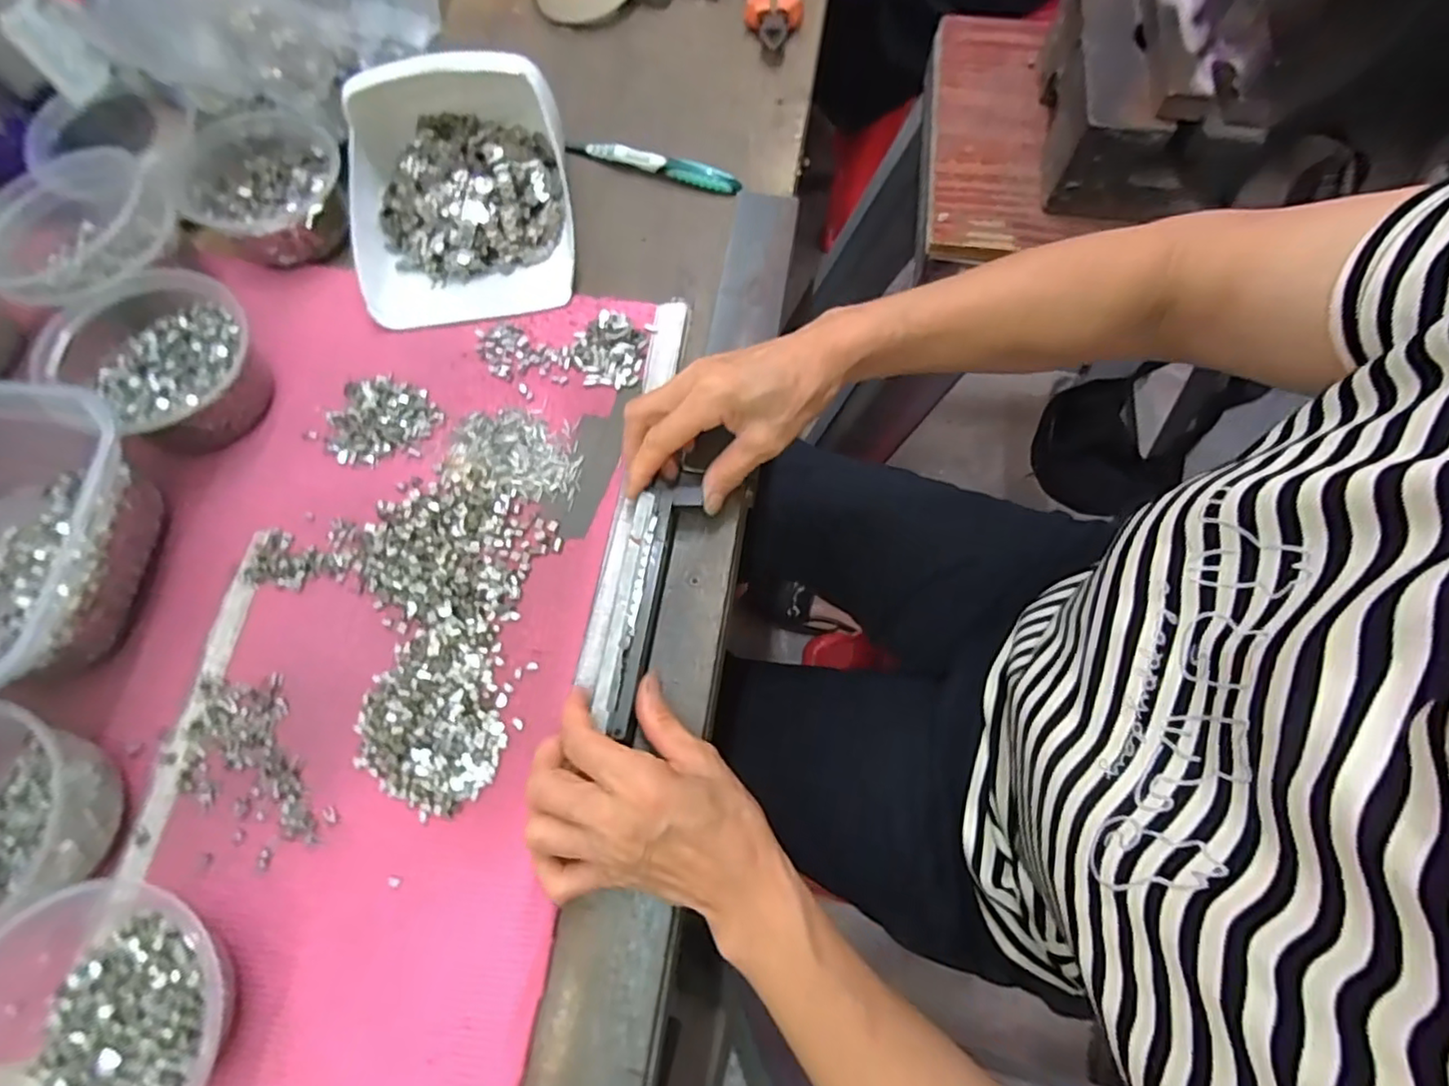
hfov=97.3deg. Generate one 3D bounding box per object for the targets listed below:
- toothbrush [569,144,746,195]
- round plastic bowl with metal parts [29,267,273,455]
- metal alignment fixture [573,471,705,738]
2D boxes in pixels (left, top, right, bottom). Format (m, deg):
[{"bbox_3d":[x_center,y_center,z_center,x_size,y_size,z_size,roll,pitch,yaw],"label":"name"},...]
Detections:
[{"bbox_3d":[-0.059,-0.309,0.518,0.148,0.018,0.011,18,71,6],"label":"toothbrush"},{"bbox_3d":[-0.359,-0.118,0.414,0.115,0.060,0.100,23,72,8],"label":"round plastic bowl with metal parts"},{"bbox_3d":[-0.054,0.032,0.378,0.049,0.025,0.148,9,69,3],"label":"metal alignment fixture"}]

